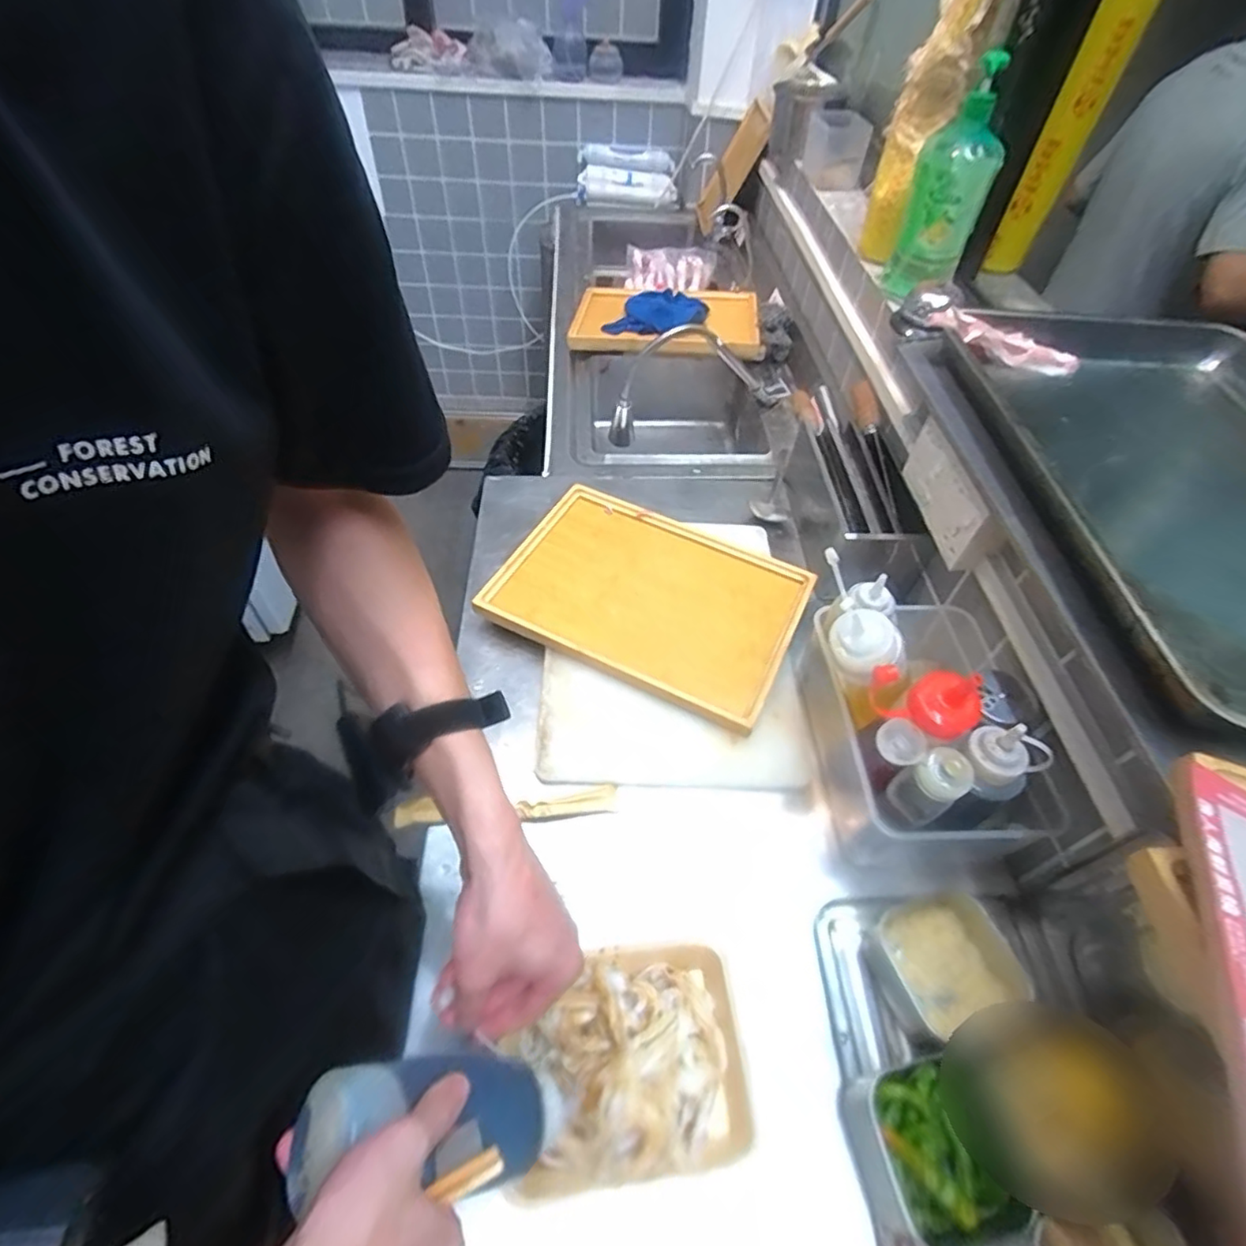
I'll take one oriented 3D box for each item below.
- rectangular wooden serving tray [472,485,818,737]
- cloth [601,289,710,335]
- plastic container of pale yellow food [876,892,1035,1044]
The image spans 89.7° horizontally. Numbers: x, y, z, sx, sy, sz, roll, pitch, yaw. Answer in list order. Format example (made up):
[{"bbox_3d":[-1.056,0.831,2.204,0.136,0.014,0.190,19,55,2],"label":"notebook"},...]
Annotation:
[{"bbox_3d":[0.034,-0.036,0.834,0.376,0.035,0.275,23,53,15],"label":"rectangular wooden serving tray"},{"bbox_3d":[0.074,-0.648,1.311,0.201,0.022,0.155,20,65,30],"label":"cloth"},{"bbox_3d":[0.303,0.310,0.582,0.097,0.041,0.102,-14,53,-14],"label":"plastic container of pale yellow food"}]

